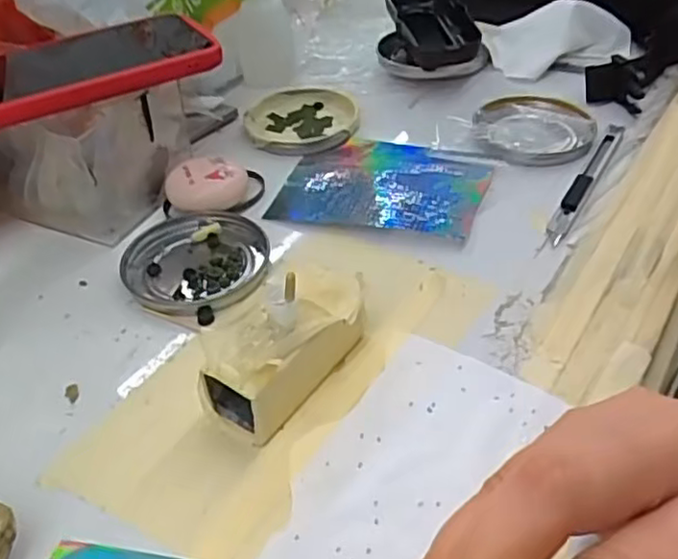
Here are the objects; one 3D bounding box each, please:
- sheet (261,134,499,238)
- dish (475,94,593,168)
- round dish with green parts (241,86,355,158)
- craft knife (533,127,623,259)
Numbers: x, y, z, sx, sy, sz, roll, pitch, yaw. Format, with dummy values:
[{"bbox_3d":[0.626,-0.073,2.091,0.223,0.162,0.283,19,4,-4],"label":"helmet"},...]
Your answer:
[{"bbox_3d":[0.028,-0.062,0.436,0.124,0.007,0.100,8,41,15],"label":"sheet"},{"bbox_3d":[0.131,-0.104,0.468,0.077,0.008,0.082,-2,41,2],"label":"dish"},{"bbox_3d":[-0.027,-0.113,0.498,0.077,0.011,0.083,-2,41,2],"label":"round dish with green parts"},{"bbox_3d":[0.151,-0.061,0.419,0.014,0.006,0.143,21,47,25],"label":"craft knife"}]

